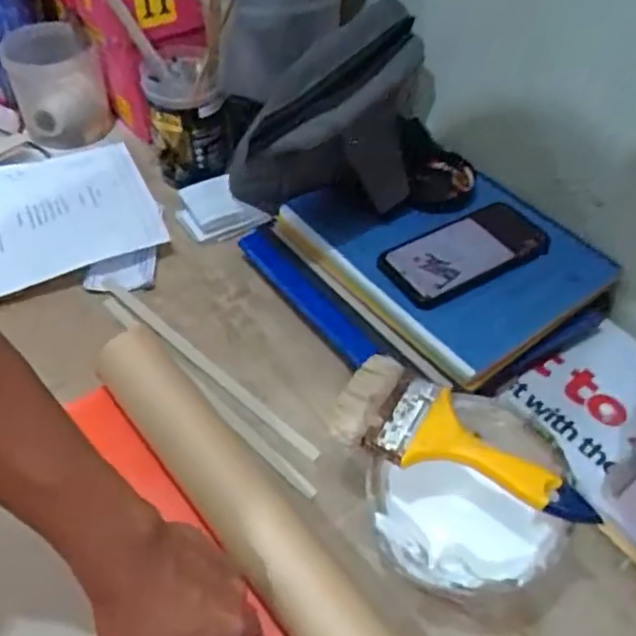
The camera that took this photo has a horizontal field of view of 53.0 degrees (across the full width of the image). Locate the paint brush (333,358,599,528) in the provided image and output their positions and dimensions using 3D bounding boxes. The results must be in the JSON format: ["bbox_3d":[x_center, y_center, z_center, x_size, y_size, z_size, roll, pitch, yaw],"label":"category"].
[{"bbox_3d":[0.104,0.091,0.461,0.186,0.015,0.069,23,48,19],"label":"paint brush"}]

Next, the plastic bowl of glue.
[{"bbox_3d":[0.112,0.142,0.475,0.152,0.075,0.124,-29,55,-24],"label":"plastic bowl of glue"}]

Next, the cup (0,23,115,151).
[{"bbox_3d":[-0.336,-0.303,0.827,0.110,0.107,0.119,-15,50,-14],"label":"cup"}]

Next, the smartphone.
[{"bbox_3d":[0.151,-0.063,0.636,0.166,0.013,0.088,-24,51,-25],"label":"smartphone"}]

